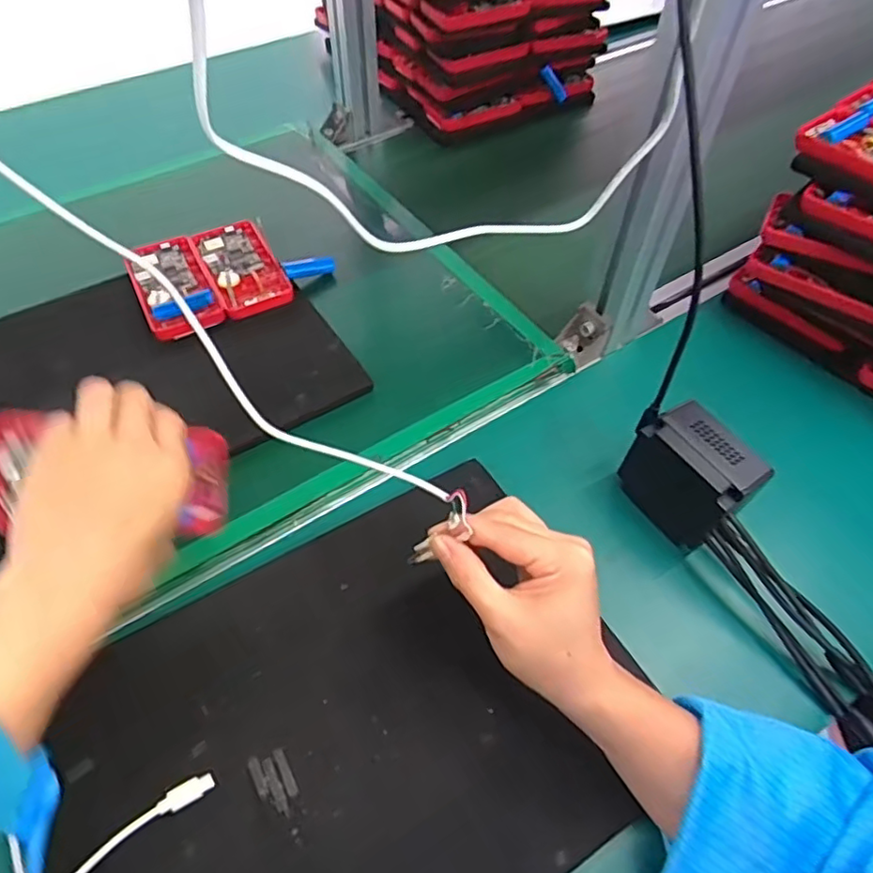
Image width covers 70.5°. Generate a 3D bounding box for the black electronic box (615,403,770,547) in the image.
[{"bbox_3d":[0.180,0.025,0.445,0.047,0.075,0.086,-29,61,-20],"label":"black electronic box"}]

